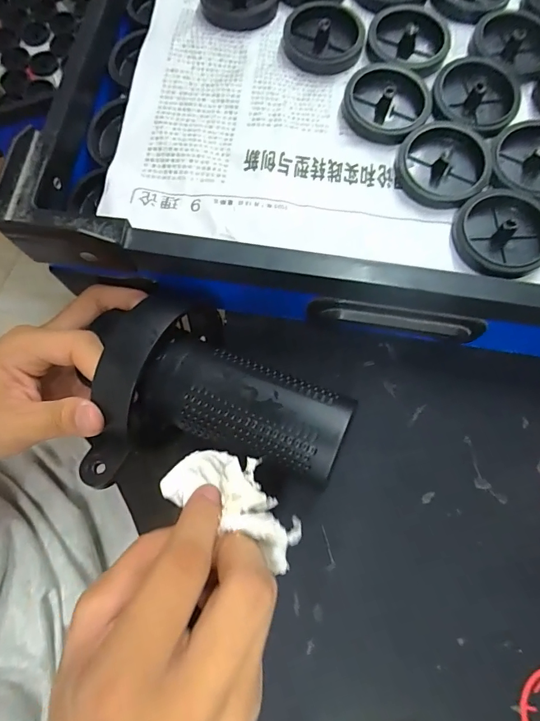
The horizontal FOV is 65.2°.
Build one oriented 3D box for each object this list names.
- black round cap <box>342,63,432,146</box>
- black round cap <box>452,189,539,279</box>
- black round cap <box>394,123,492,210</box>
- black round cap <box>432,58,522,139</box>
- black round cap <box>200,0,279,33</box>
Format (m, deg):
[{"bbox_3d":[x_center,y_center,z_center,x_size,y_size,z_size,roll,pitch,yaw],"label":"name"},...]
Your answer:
[{"bbox_3d":[0.072,-0.160,0.264,0.052,0.009,0.050,0,80,-1],"label":"black round cap"},{"bbox_3d":[0.133,-0.073,0.240,0.051,0.017,0.045,42,76,11],"label":"black round cap"},{"bbox_3d":[0.103,-0.117,0.252,0.052,0.013,0.048,0,72,-2],"label":"black round cap"},{"bbox_3d":[0.129,-0.166,0.265,0.050,0.010,0.050,0,72,-2],"label":"black round cap"},{"bbox_3d":[-0.021,-0.250,0.289,0.046,0.010,0.053,-40,78,-13],"label":"black round cap"}]

